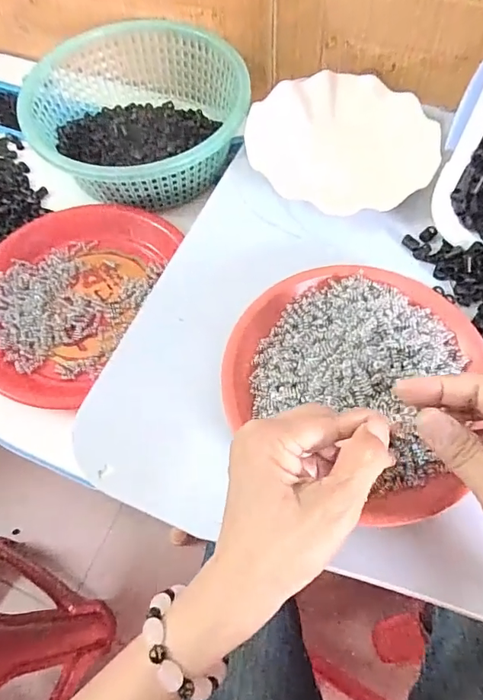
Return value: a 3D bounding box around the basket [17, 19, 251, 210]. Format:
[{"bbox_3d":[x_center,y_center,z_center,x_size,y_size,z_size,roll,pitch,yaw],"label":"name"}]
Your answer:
[{"bbox_3d":[-0.112,-0.263,0.547,0.230,0.089,0.206,-4,63,1],"label":"basket"}]

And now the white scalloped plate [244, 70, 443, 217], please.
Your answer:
[{"bbox_3d":[0.107,-0.213,0.493,0.184,0.039,0.170,34,69,18],"label":"white scalloped plate"}]

